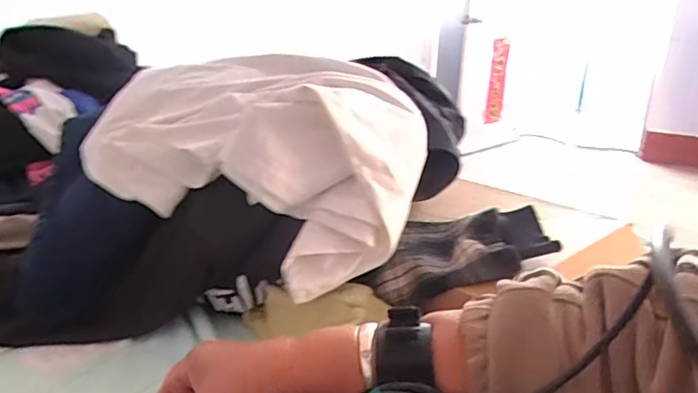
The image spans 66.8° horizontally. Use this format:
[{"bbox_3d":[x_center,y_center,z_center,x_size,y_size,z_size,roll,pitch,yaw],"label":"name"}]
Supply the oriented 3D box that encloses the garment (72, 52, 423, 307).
[{"bbox_3d":[-0.115,-0.056,0.640,0.416,0.185,0.227,10,21,24],"label":"garment"}]

